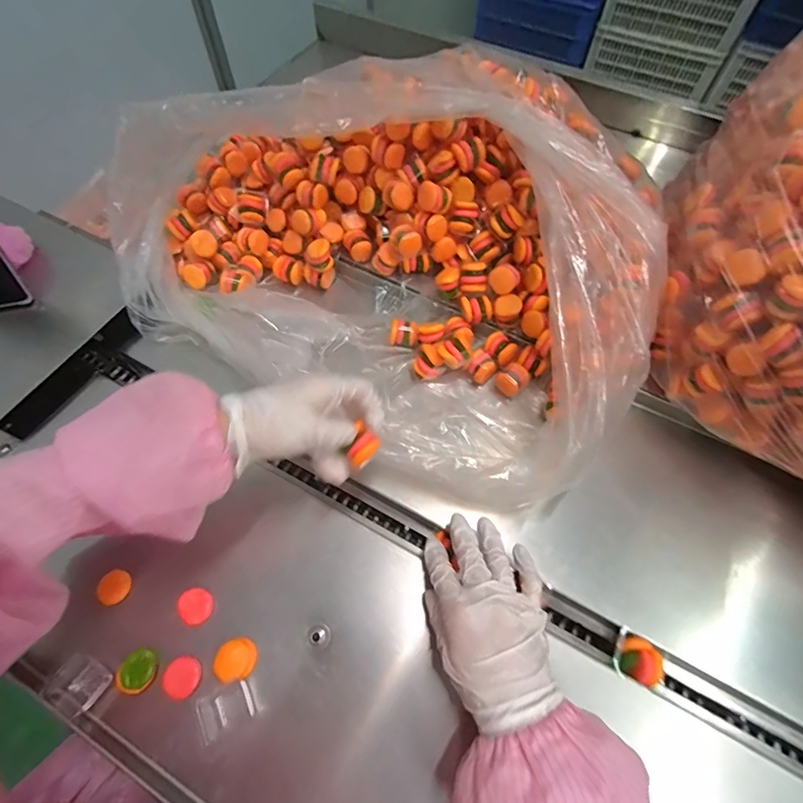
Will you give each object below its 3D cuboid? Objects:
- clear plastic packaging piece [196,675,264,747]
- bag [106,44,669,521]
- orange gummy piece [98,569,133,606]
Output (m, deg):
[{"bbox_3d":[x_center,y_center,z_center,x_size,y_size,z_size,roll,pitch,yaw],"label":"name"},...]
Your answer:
[{"bbox_3d":[-0.135,0.240,0.334,0.040,0.022,0.029,-25,65,-14],"label":"clear plastic packaging piece"},{"bbox_3d":[-0.006,-0.164,0.450,0.541,0.200,0.399,36,67,16],"label":"bag"},{"bbox_3d":[-0.251,0.164,0.375,0.020,0.021,0.028,4,62,1],"label":"orange gummy piece"}]

